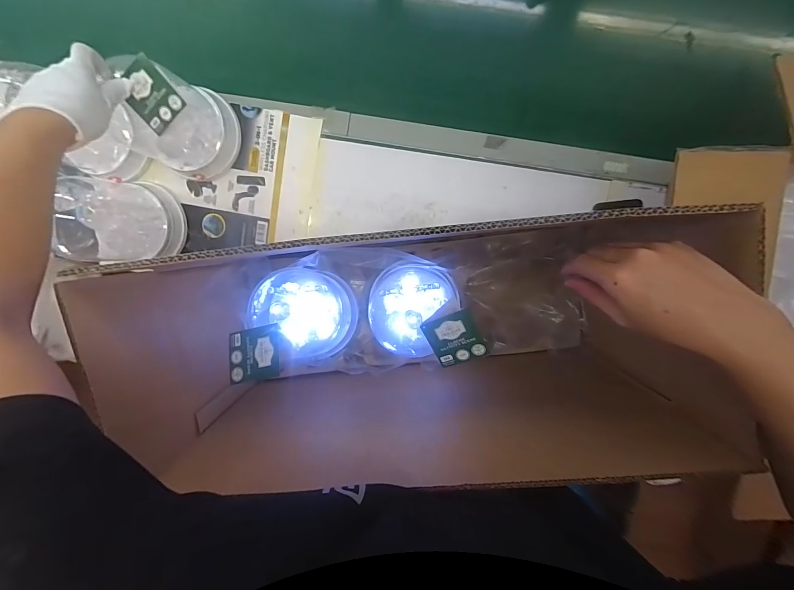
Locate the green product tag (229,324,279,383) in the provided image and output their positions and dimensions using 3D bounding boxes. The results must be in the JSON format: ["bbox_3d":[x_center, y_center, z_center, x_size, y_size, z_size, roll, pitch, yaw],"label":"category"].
[{"bbox_3d":[-0.173,0.072,0.421,0.068,0.009,0.063,-12,76,13],"label":"green product tag"}]

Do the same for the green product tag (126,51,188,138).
[{"bbox_3d":[-0.309,-0.250,0.436,0.062,0.008,0.064,-35,109,18],"label":"green product tag"}]

